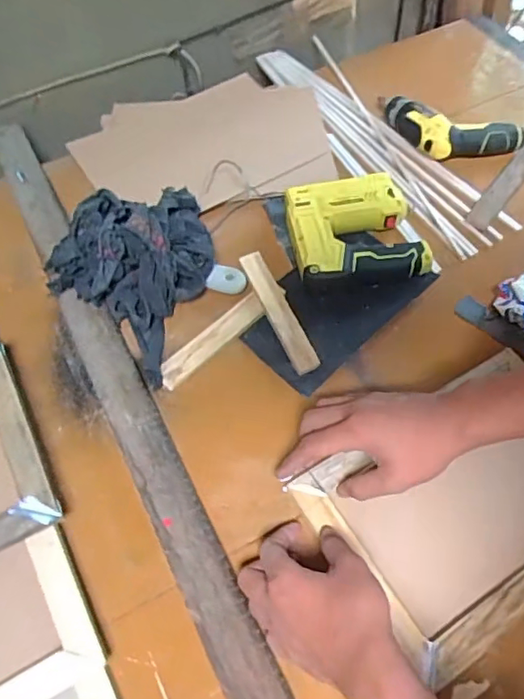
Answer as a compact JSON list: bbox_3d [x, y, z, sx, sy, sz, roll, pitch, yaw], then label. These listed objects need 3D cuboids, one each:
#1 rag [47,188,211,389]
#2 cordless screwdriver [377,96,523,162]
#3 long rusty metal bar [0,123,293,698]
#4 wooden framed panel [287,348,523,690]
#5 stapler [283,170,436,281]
[{"bbox_3d":[-0.144,-0.104,0.643,0.161,0.070,0.239,18,61,9],"label":"rag"},{"bbox_3d":[0.260,-0.301,0.782,0.206,0.056,0.088,14,61,10],"label":"cordless screwdriver"},{"bbox_3d":[-0.131,0.058,0.573,0.057,0.027,0.926,-23,64,-16],"label":"long rusty metal bar"},{"bbox_3d":[0.202,0.142,0.541,0.281,0.036,0.201,-29,66,-18],"label":"wooden framed panel"},{"bbox_3d":[0.110,-0.147,0.684,0.148,0.042,0.144,-8,61,-8],"label":"stapler"}]

